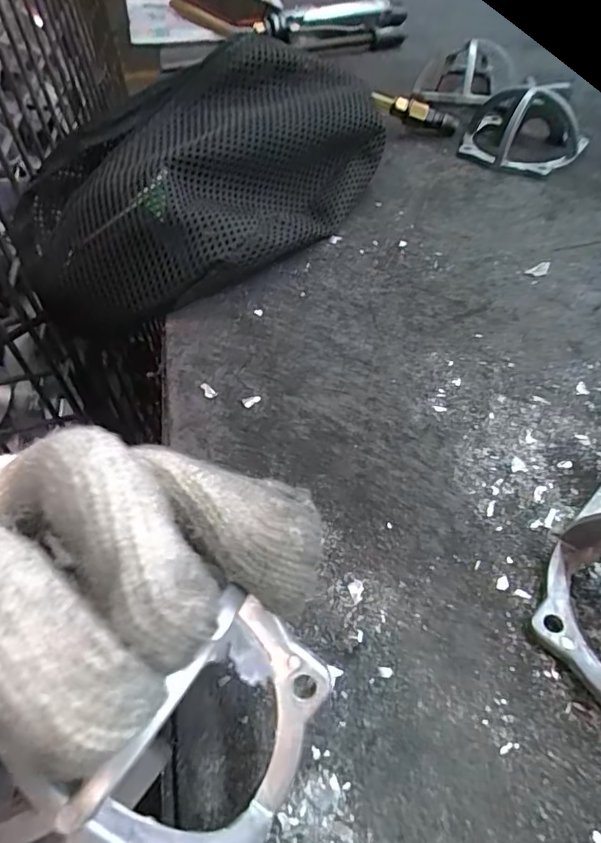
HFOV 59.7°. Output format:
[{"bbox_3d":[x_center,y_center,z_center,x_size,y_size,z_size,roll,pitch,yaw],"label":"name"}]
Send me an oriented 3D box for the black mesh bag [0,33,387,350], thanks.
[{"bbox_3d":[-0.048,-0.150,0.311,0.237,0.068,0.136,-32,57,-23],"label":"black mesh bag"}]

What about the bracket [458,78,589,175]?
[{"bbox_3d":[0.164,-0.215,0.373,0.085,0.049,0.069,14,52,12],"label":"bracket"}]

